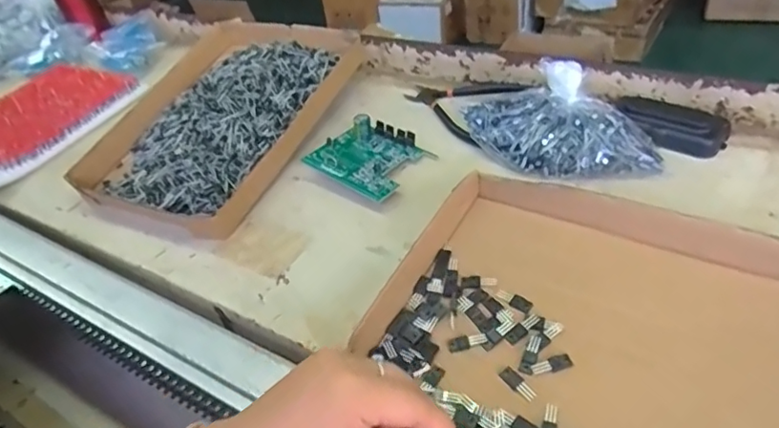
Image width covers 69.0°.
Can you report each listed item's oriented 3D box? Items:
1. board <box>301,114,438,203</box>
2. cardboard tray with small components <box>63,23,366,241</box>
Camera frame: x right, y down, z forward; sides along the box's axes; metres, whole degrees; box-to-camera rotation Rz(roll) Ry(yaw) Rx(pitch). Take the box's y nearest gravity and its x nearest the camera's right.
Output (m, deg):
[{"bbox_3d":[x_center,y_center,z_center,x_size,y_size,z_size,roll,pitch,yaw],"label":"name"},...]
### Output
[{"bbox_3d":[-0.023,-0.058,0.599,0.110,0.044,0.092,21,44,33],"label":"board"},{"bbox_3d":[-0.203,-0.122,0.684,0.254,0.029,0.318,16,58,29],"label":"cardboard tray with small components"}]

